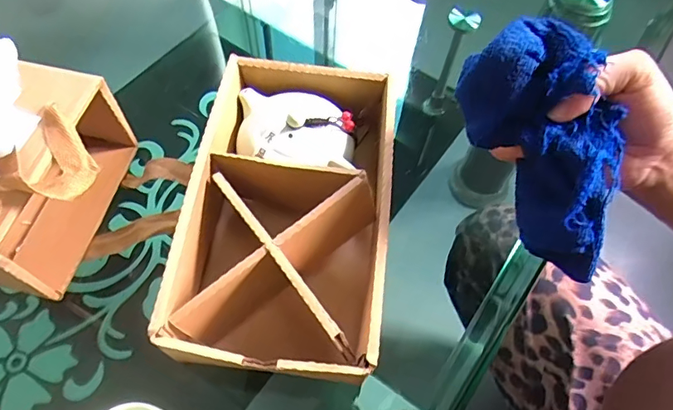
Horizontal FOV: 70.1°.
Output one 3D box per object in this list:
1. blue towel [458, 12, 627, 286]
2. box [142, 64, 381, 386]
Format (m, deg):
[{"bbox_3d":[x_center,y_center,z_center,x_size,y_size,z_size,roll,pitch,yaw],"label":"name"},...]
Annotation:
[{"bbox_3d":[0.123,-0.029,0.277,0.060,0.052,0.147,-25,102,-15],"label":"blue towel"},{"bbox_3d":[-0.035,0.005,0.344,0.127,0.088,0.222,5,61,0],"label":"box"}]

